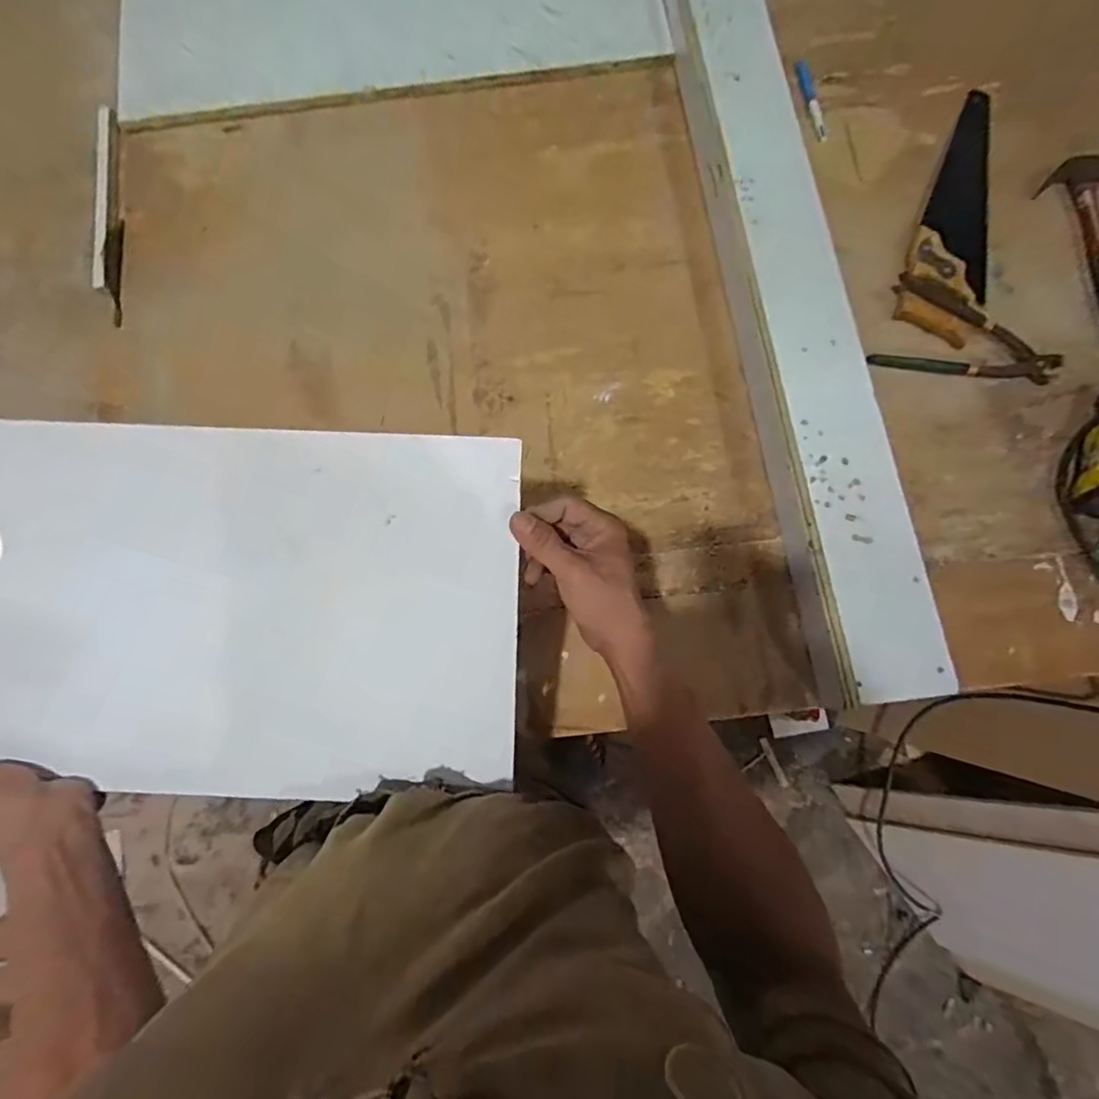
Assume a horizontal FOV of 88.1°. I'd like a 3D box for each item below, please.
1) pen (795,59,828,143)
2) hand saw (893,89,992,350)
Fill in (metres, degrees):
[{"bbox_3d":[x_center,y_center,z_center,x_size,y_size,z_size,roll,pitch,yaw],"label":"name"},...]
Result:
[{"bbox_3d":[0.373,-0.639,0.808,0.014,0.012,0.134,-9,79,-2],"label":"pen"},{"bbox_3d":[0.560,-0.462,0.759,0.101,0.028,0.414,23,78,6],"label":"hand saw"}]

